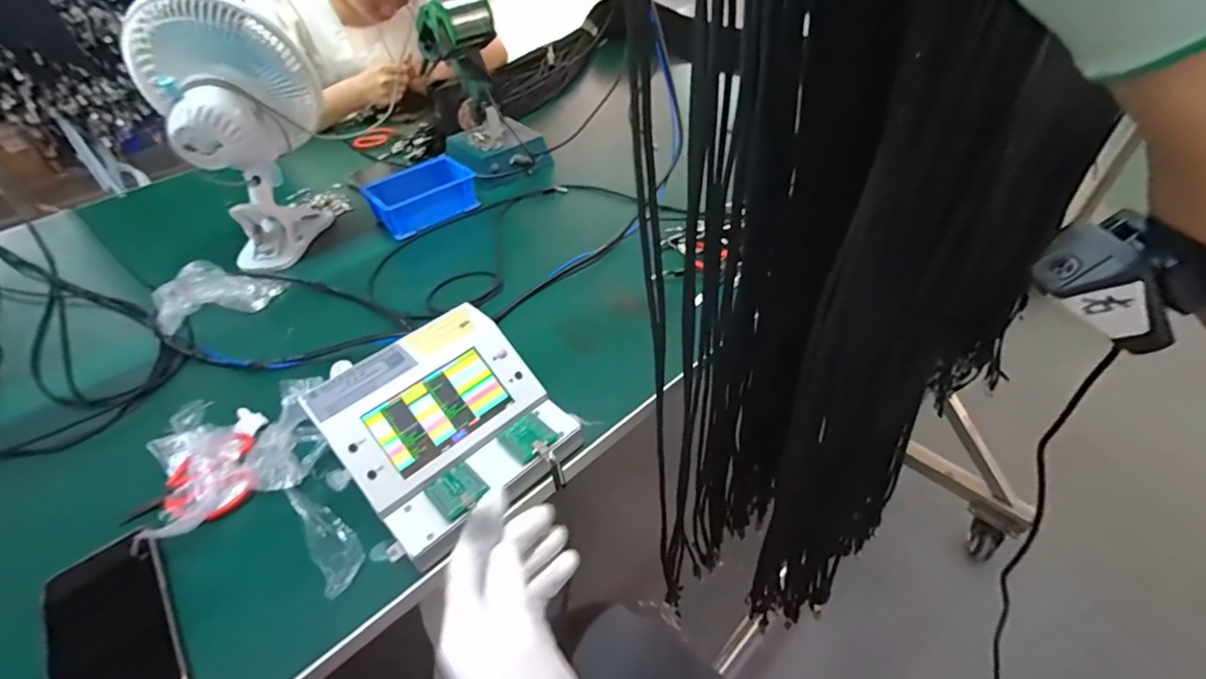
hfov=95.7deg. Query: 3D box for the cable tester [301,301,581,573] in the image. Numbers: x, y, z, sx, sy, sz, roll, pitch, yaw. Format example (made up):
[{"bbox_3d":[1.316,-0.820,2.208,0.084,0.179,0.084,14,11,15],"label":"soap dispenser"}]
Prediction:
[{"bbox_3d":[-0.132,0.072,0.472,0.173,0.077,0.168,-33,50,-26],"label":"cable tester"}]

